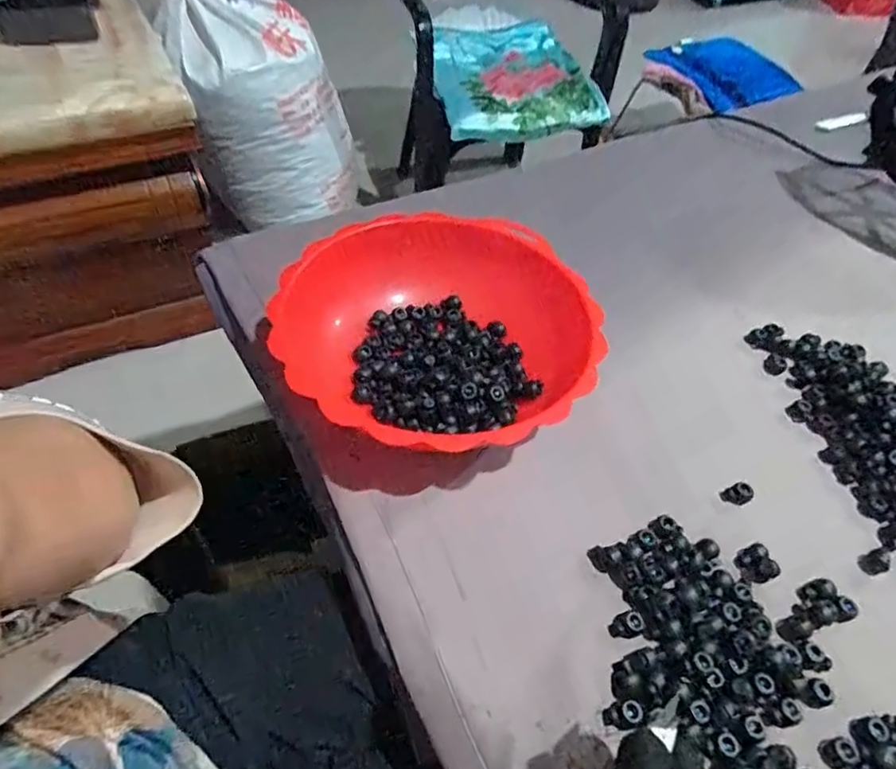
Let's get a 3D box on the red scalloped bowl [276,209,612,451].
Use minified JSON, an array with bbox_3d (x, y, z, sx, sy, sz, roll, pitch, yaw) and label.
[{"bbox_3d":[-0.002,-0.036,0.463,0.218,0.068,0.223,3,50,-3],"label":"red scalloped bowl"}]

